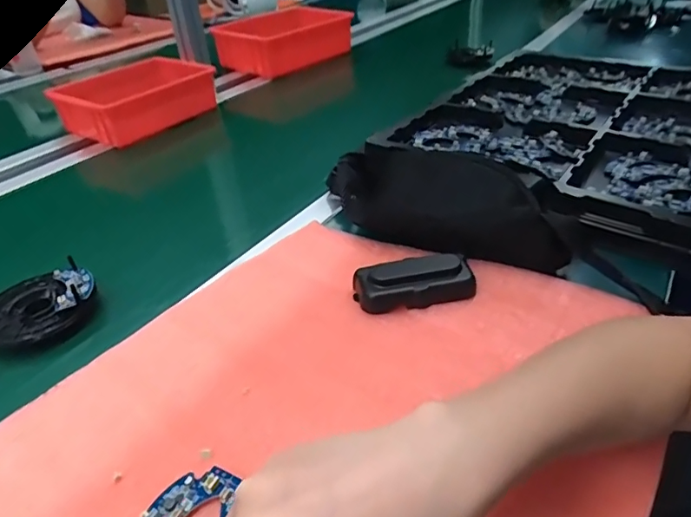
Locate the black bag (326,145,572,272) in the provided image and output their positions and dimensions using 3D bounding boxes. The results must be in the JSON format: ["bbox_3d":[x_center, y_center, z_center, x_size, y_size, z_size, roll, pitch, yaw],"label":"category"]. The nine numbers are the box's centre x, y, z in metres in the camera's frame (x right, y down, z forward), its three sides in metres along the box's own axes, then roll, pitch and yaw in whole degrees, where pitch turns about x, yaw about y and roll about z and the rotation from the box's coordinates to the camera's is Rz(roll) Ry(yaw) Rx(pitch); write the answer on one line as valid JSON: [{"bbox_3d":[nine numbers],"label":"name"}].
[{"bbox_3d":[0.090,-0.061,0.507,0.277,0.070,0.077,18,43,27],"label":"black bag"}]

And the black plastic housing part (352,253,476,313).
[{"bbox_3d":[0.062,0.021,0.443,0.106,0.028,0.045,-9,38,-6],"label":"black plastic housing part"}]

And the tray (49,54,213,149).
[{"bbox_3d":[-0.362,-0.285,0.859,0.157,0.071,0.230,19,44,28],"label":"tray"}]

